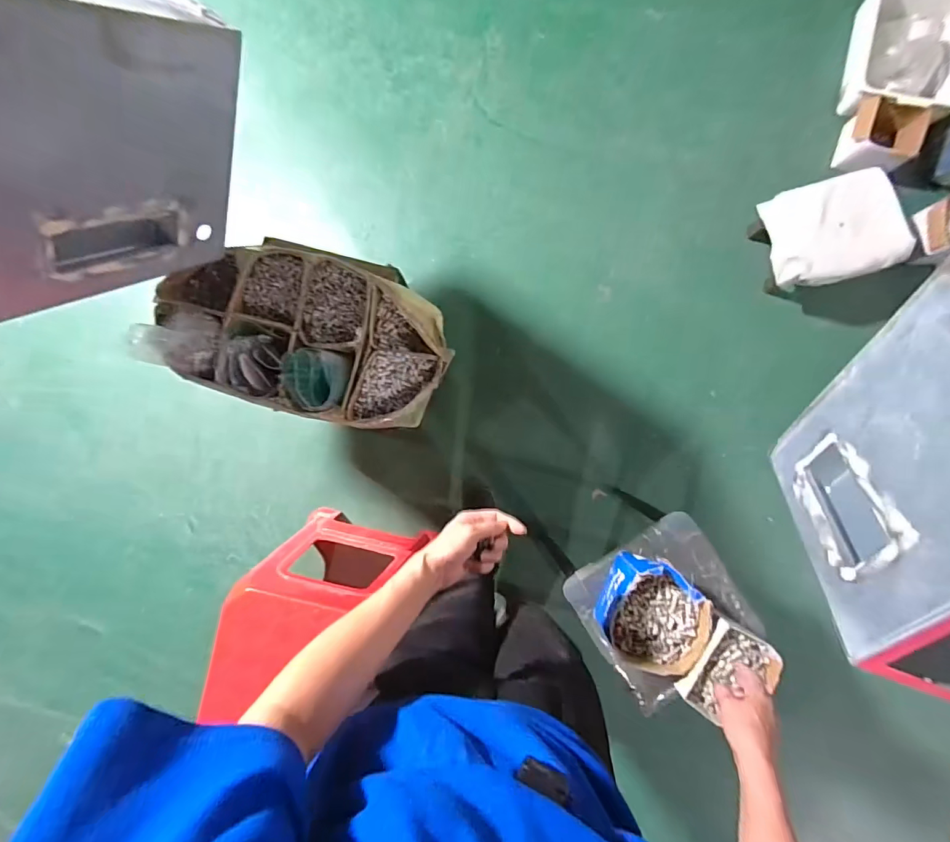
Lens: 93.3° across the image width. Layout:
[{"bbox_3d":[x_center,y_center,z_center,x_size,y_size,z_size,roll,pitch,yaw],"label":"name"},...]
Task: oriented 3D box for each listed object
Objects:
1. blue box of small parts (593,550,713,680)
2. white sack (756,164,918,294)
[{"bbox_3d":[0.290,0.315,0.741,0.139,0.094,0.165,26,89,4],"label":"blue box of small parts"},{"bbox_3d":[0.870,-0.458,1.070,0.325,0.080,0.241,-14,87,3],"label":"white sack"}]

